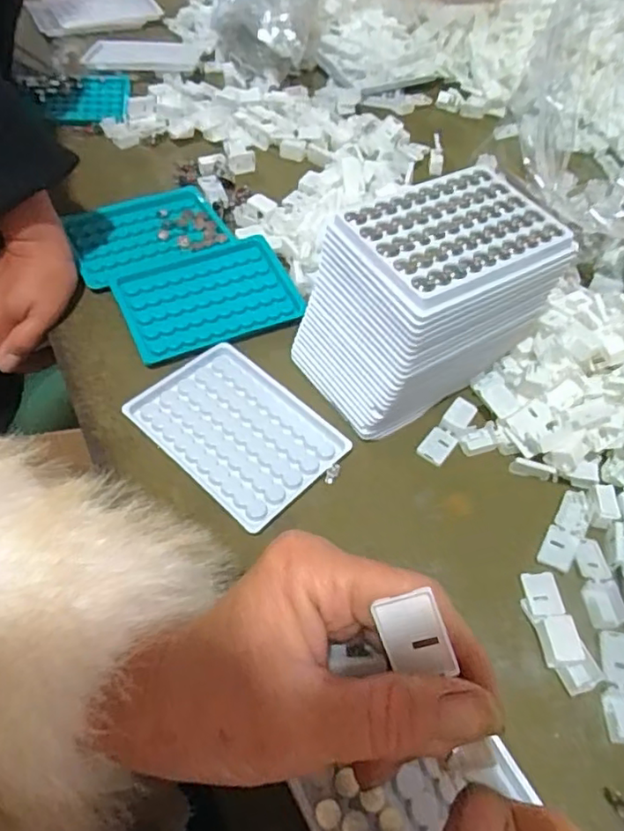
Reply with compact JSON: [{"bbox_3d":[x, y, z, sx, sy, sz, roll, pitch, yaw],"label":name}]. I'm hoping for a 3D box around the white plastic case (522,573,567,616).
[{"bbox_3d":[0.136,0.106,0.358,0.019,0.004,0.026,-13,52,10],"label":"white plastic case"}]

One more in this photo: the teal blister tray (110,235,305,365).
[{"bbox_3d":[-0.081,-0.097,0.485,0.136,0.008,0.101,-18,57,-19],"label":"teal blister tray"}]

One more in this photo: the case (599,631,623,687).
[{"bbox_3d":[0.172,0.136,0.339,0.019,0.004,0.029,7,52,-1],"label":"case"}]

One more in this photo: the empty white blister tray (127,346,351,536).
[{"bbox_3d":[-0.051,0.008,0.417,0.133,0.008,0.094,38,58,21],"label":"empty white blister tray"}]

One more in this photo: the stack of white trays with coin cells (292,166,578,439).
[{"bbox_3d":[0.075,-0.075,0.408,0.146,0.119,0.096,-26,60,-23],"label":"stack of white trays with coin cells"}]

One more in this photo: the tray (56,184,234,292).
[{"bbox_3d":[-0.145,-0.162,0.532,0.131,0.011,0.098,-23,59,-22],"label":"tray"}]

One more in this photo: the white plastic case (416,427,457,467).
[{"bbox_3d":[0.087,0.022,0.422,0.020,0.004,0.028,34,57,19],"label":"white plastic case"}]

